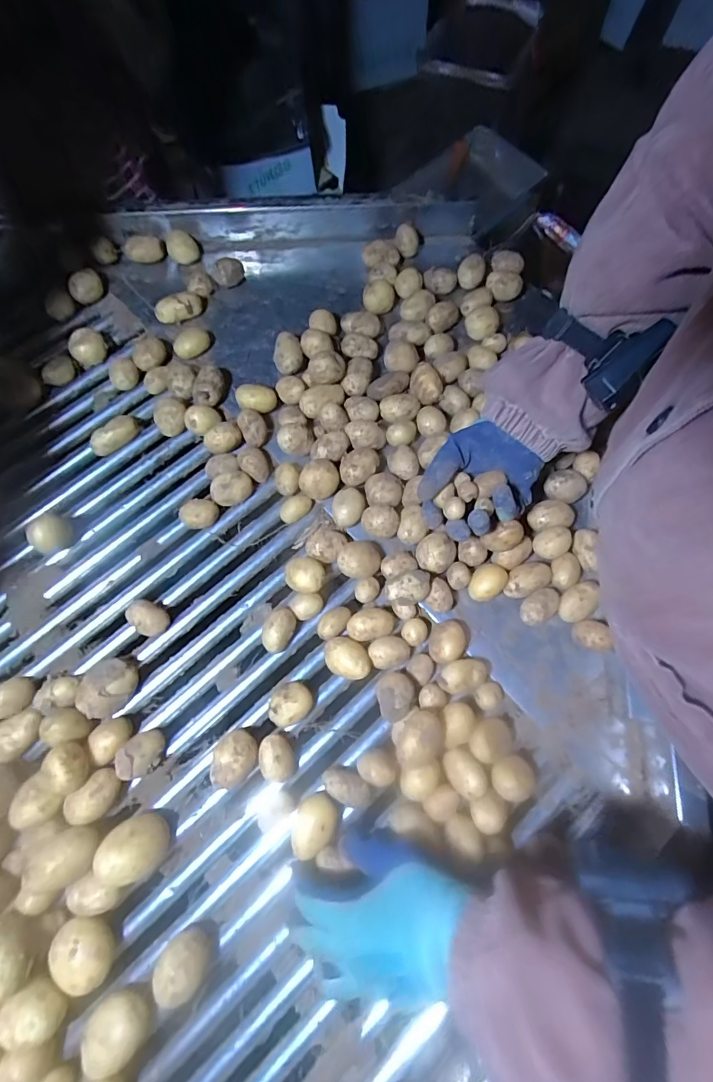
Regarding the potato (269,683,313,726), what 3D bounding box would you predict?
[{"bbox_3d":[-0.064,0.156,0.430,0.042,0.032,0.036,-36,74,-8],"label":"potato"}]

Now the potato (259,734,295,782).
[{"bbox_3d":[-0.073,0.200,0.414,0.030,0.033,0.039,-9,73,1],"label":"potato"}]

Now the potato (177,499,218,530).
[{"bbox_3d":[-0.171,-0.027,0.494,0.038,0.034,0.028,-20,73,-3],"label":"potato"}]

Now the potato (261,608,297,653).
[{"bbox_3d":[-0.077,0.091,0.451,0.028,0.033,0.042,17,75,8],"label":"potato"}]

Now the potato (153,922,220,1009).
[{"bbox_3d":[-0.139,0.341,0.363,0.038,0.039,0.043,34,78,12],"label":"potato"}]

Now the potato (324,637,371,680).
[{"bbox_3d":[-0.009,0.116,0.440,0.046,0.038,0.035,19,75,9],"label":"potato"}]

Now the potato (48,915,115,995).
[{"bbox_3d":[-0.217,0.330,0.364,0.038,0.039,0.050,-39,75,-8],"label":"potato"}]

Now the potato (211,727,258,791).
[{"bbox_3d":[-0.111,0.199,0.413,0.045,0.039,0.039,-39,75,-8],"label":"potato"}]

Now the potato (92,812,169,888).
[{"bbox_3d":[-0.188,0.262,0.384,0.047,0.050,0.043,-1,73,3],"label":"potato"}]

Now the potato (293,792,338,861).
[{"bbox_3d":[-0.037,0.251,0.398,0.036,0.030,0.052,16,74,8],"label":"potato"}]

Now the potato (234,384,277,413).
[{"bbox_3d":[-0.119,-0.166,0.535,0.047,0.035,0.029,-2,73,3],"label":"potato"}]

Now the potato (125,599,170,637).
[{"bbox_3d":[-0.216,0.079,0.462,0.042,0.024,0.031,28,73,9],"label":"potato"}]

